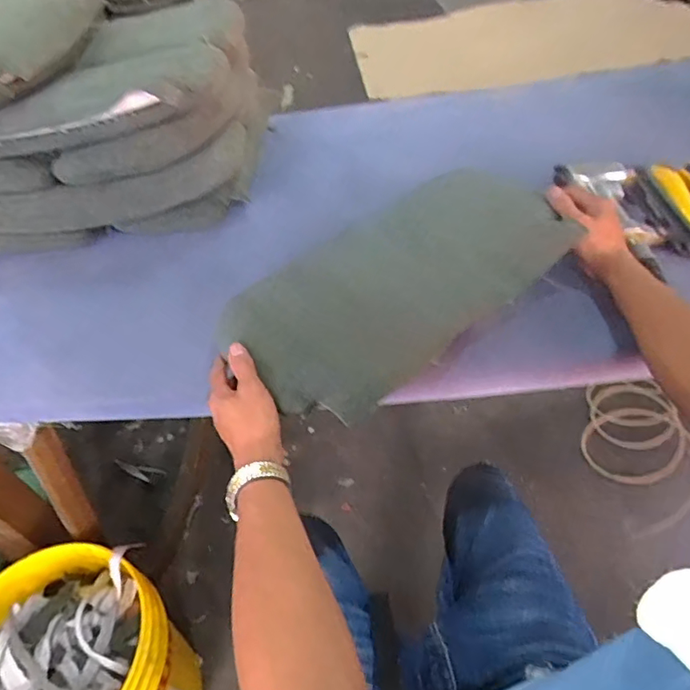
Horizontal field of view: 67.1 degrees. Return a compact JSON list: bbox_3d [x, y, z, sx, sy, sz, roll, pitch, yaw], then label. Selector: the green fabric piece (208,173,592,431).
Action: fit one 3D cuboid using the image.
[{"bbox_3d":[0.058,-0.079,0.605,0.387,0.077,0.211,-30,52,-21],"label":"green fabric piece"}]

